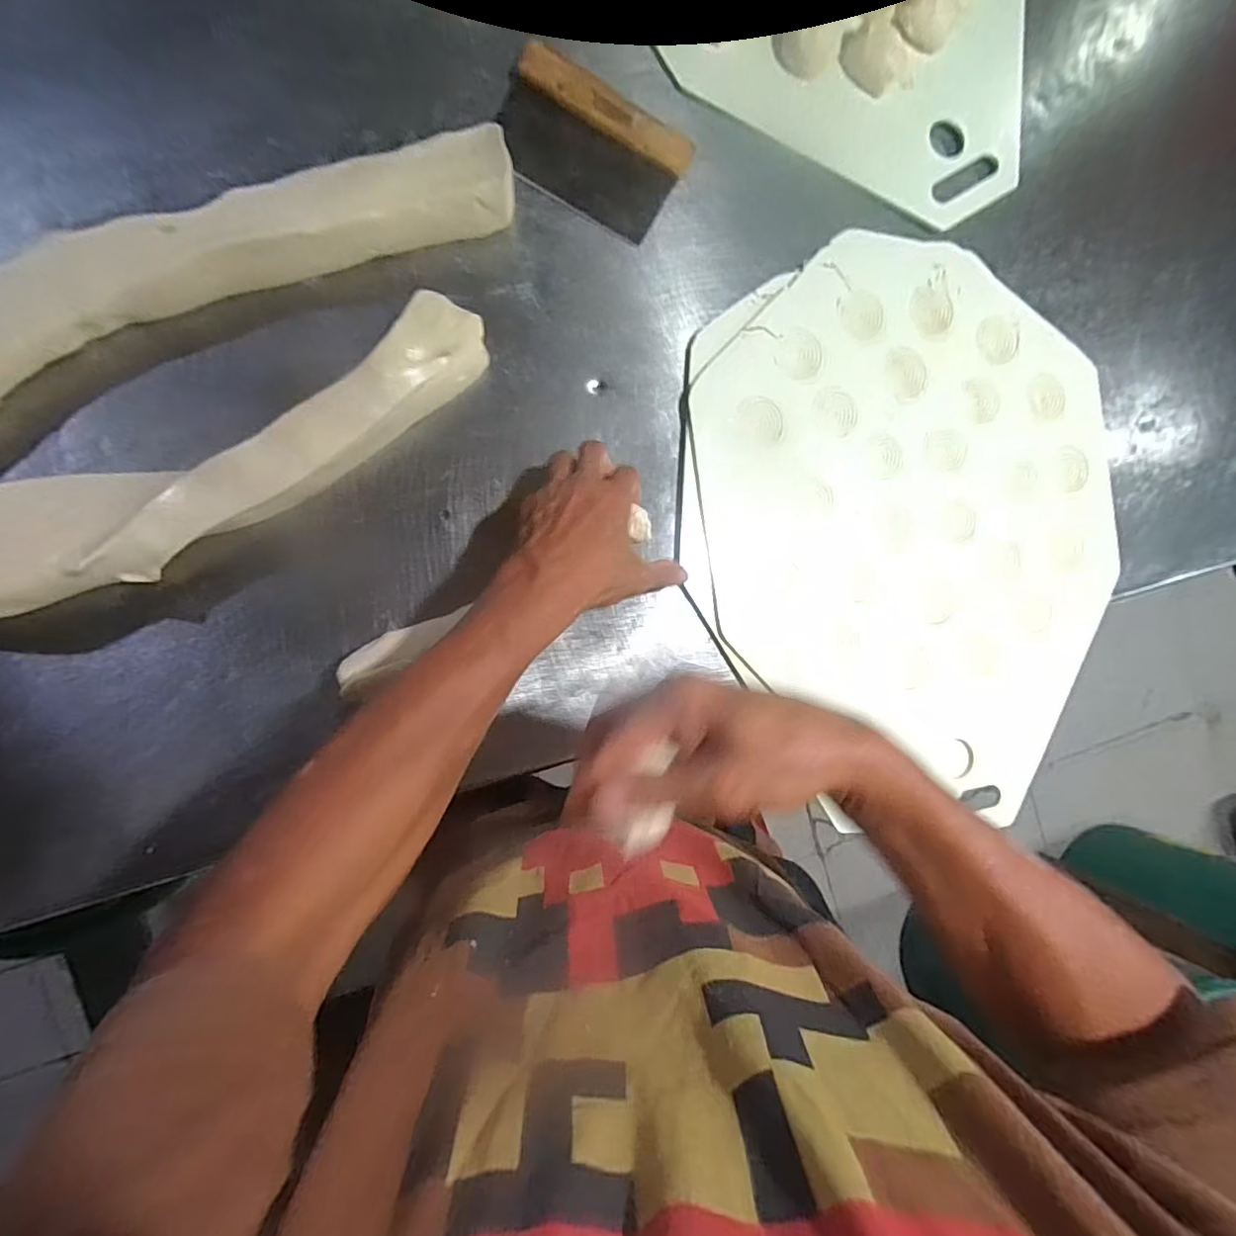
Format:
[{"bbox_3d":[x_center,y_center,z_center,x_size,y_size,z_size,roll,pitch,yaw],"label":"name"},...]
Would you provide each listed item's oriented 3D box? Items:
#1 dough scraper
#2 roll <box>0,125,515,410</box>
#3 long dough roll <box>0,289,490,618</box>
[{"bbox_3d":[-0.022,-0.384,0.452,0.147,0.015,0.086,27,88,-9],"label":"dough scraper"},{"bbox_3d":[-0.291,-0.247,0.398,0.464,0.045,0.082,-28,96,-7],"label":"roll"},{"bbox_3d":[-0.281,-0.107,0.398,0.417,0.058,0.089,-30,96,-6],"label":"long dough roll"}]

